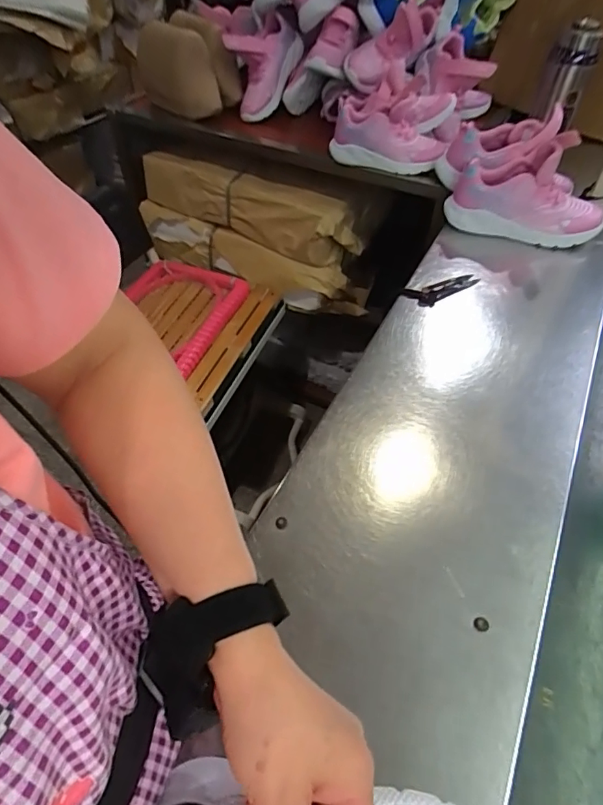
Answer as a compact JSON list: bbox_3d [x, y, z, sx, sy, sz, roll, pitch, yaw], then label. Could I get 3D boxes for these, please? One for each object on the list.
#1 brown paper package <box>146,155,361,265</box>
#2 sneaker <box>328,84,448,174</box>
[{"bbox_3d":[-0.138,-0.443,1.127,0.577,0.123,0.090,24,54,19],"label":"brown paper package"},{"bbox_3d":[0.157,-0.482,0.900,0.206,0.098,0.082,19,52,15],"label":"sneaker"}]

